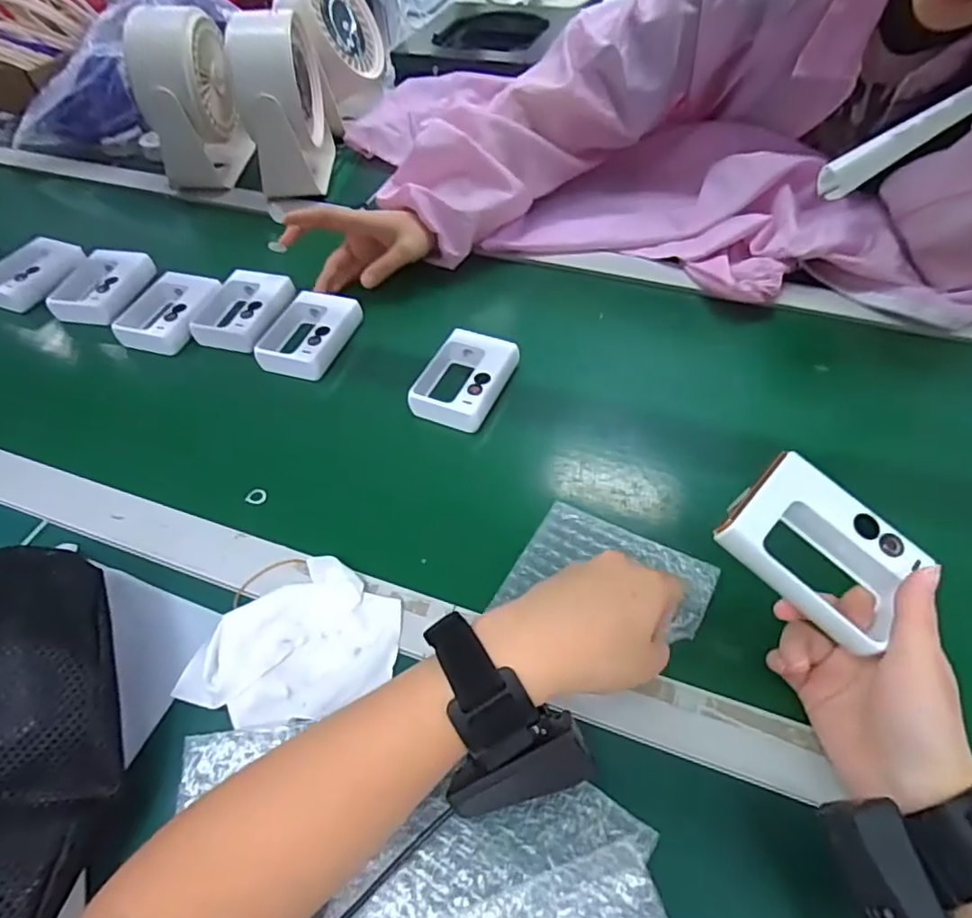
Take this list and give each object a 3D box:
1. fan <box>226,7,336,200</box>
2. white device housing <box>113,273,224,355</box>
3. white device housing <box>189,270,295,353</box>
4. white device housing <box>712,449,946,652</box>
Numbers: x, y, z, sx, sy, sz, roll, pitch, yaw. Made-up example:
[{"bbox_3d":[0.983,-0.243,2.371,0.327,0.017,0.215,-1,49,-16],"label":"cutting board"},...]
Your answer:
[{"bbox_3d":[-0.237,-0.412,0.702,0.068,0.190,0.149,-3,50,1],"label":"fan"},{"bbox_3d":[-0.320,-0.150,0.595,0.076,0.021,0.104,8,52,10],"label":"white device housing"},{"bbox_3d":[-0.243,-0.150,0.593,0.075,0.020,0.101,8,51,10],"label":"white device housing"},{"bbox_3d":[0.183,0.047,0.317,0.097,0.022,0.068,37,80,12],"label":"white device housing"}]

